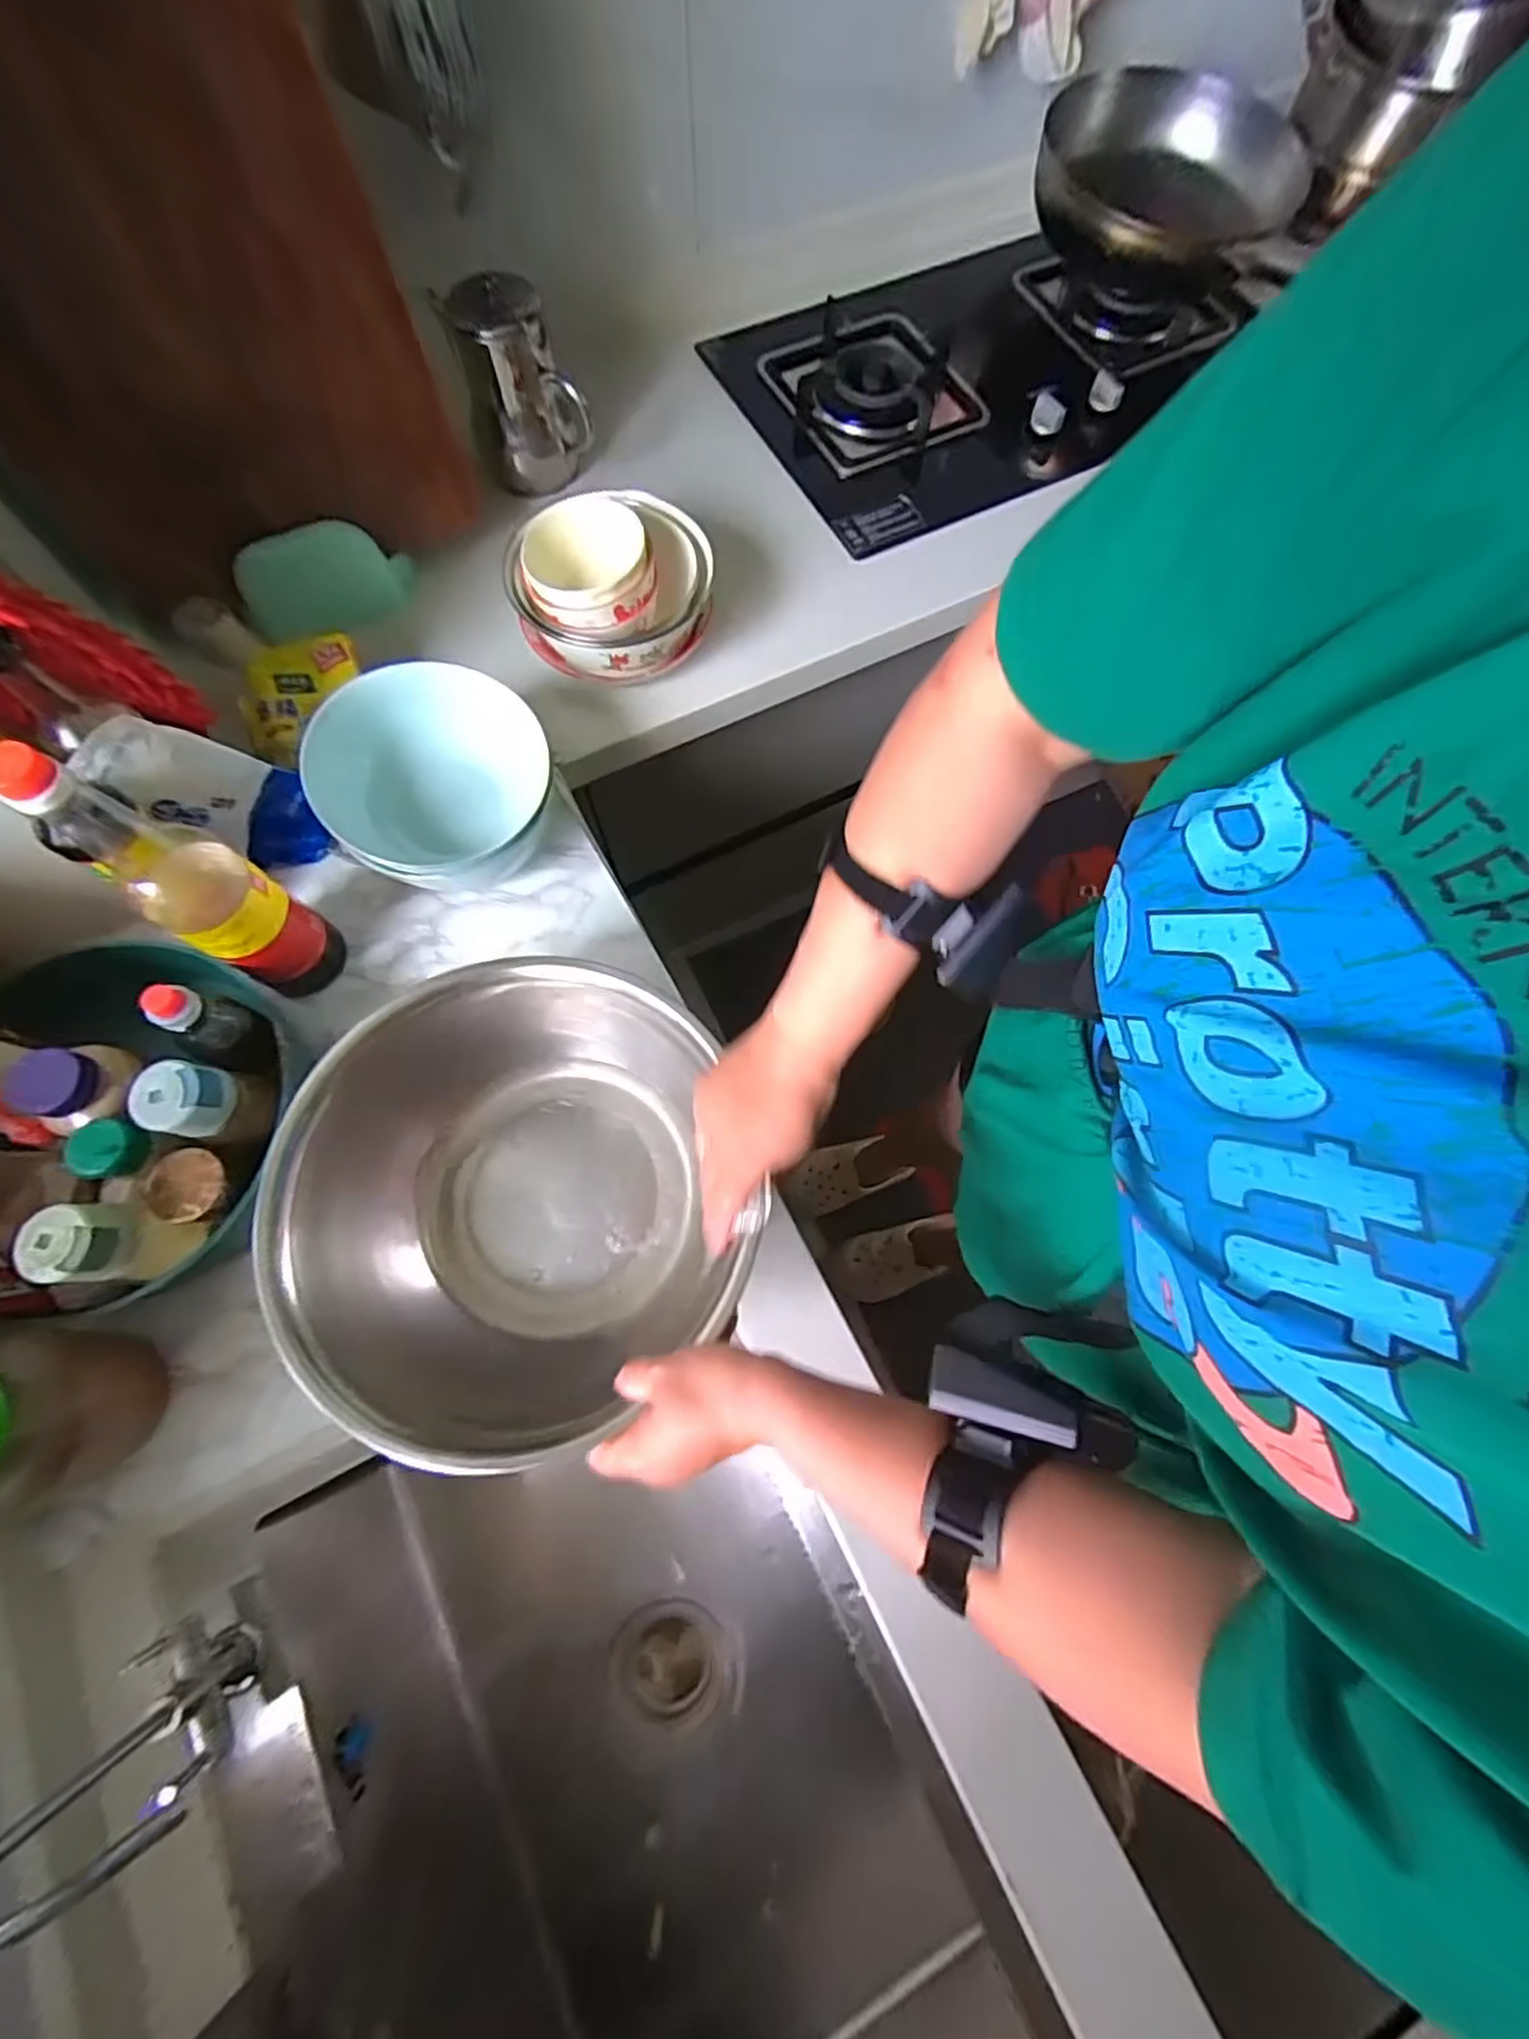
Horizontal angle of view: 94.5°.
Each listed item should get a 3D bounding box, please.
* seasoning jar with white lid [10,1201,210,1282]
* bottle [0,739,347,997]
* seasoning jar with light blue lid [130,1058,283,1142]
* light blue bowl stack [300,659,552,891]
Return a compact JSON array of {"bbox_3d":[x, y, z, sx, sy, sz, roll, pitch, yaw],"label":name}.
[{"bbox_3d":[-0.448,0.158,0.501,0.045,0.122,0.049,0,72,-1],"label":"seasoning jar with white lid"},{"bbox_3d":[-0.424,-0.101,0.521,0.080,0.286,0.072,32,75,9],"label":"bottle"},{"bbox_3d":[-0.397,0.059,0.508,0.052,0.075,0.053,11,73,2],"label":"seasoning jar with light blue lid"},{"bbox_3d":[-0.291,-0.206,0.644,0.174,0.119,0.189,-3,73,-2],"label":"light blue bowl stack"}]

